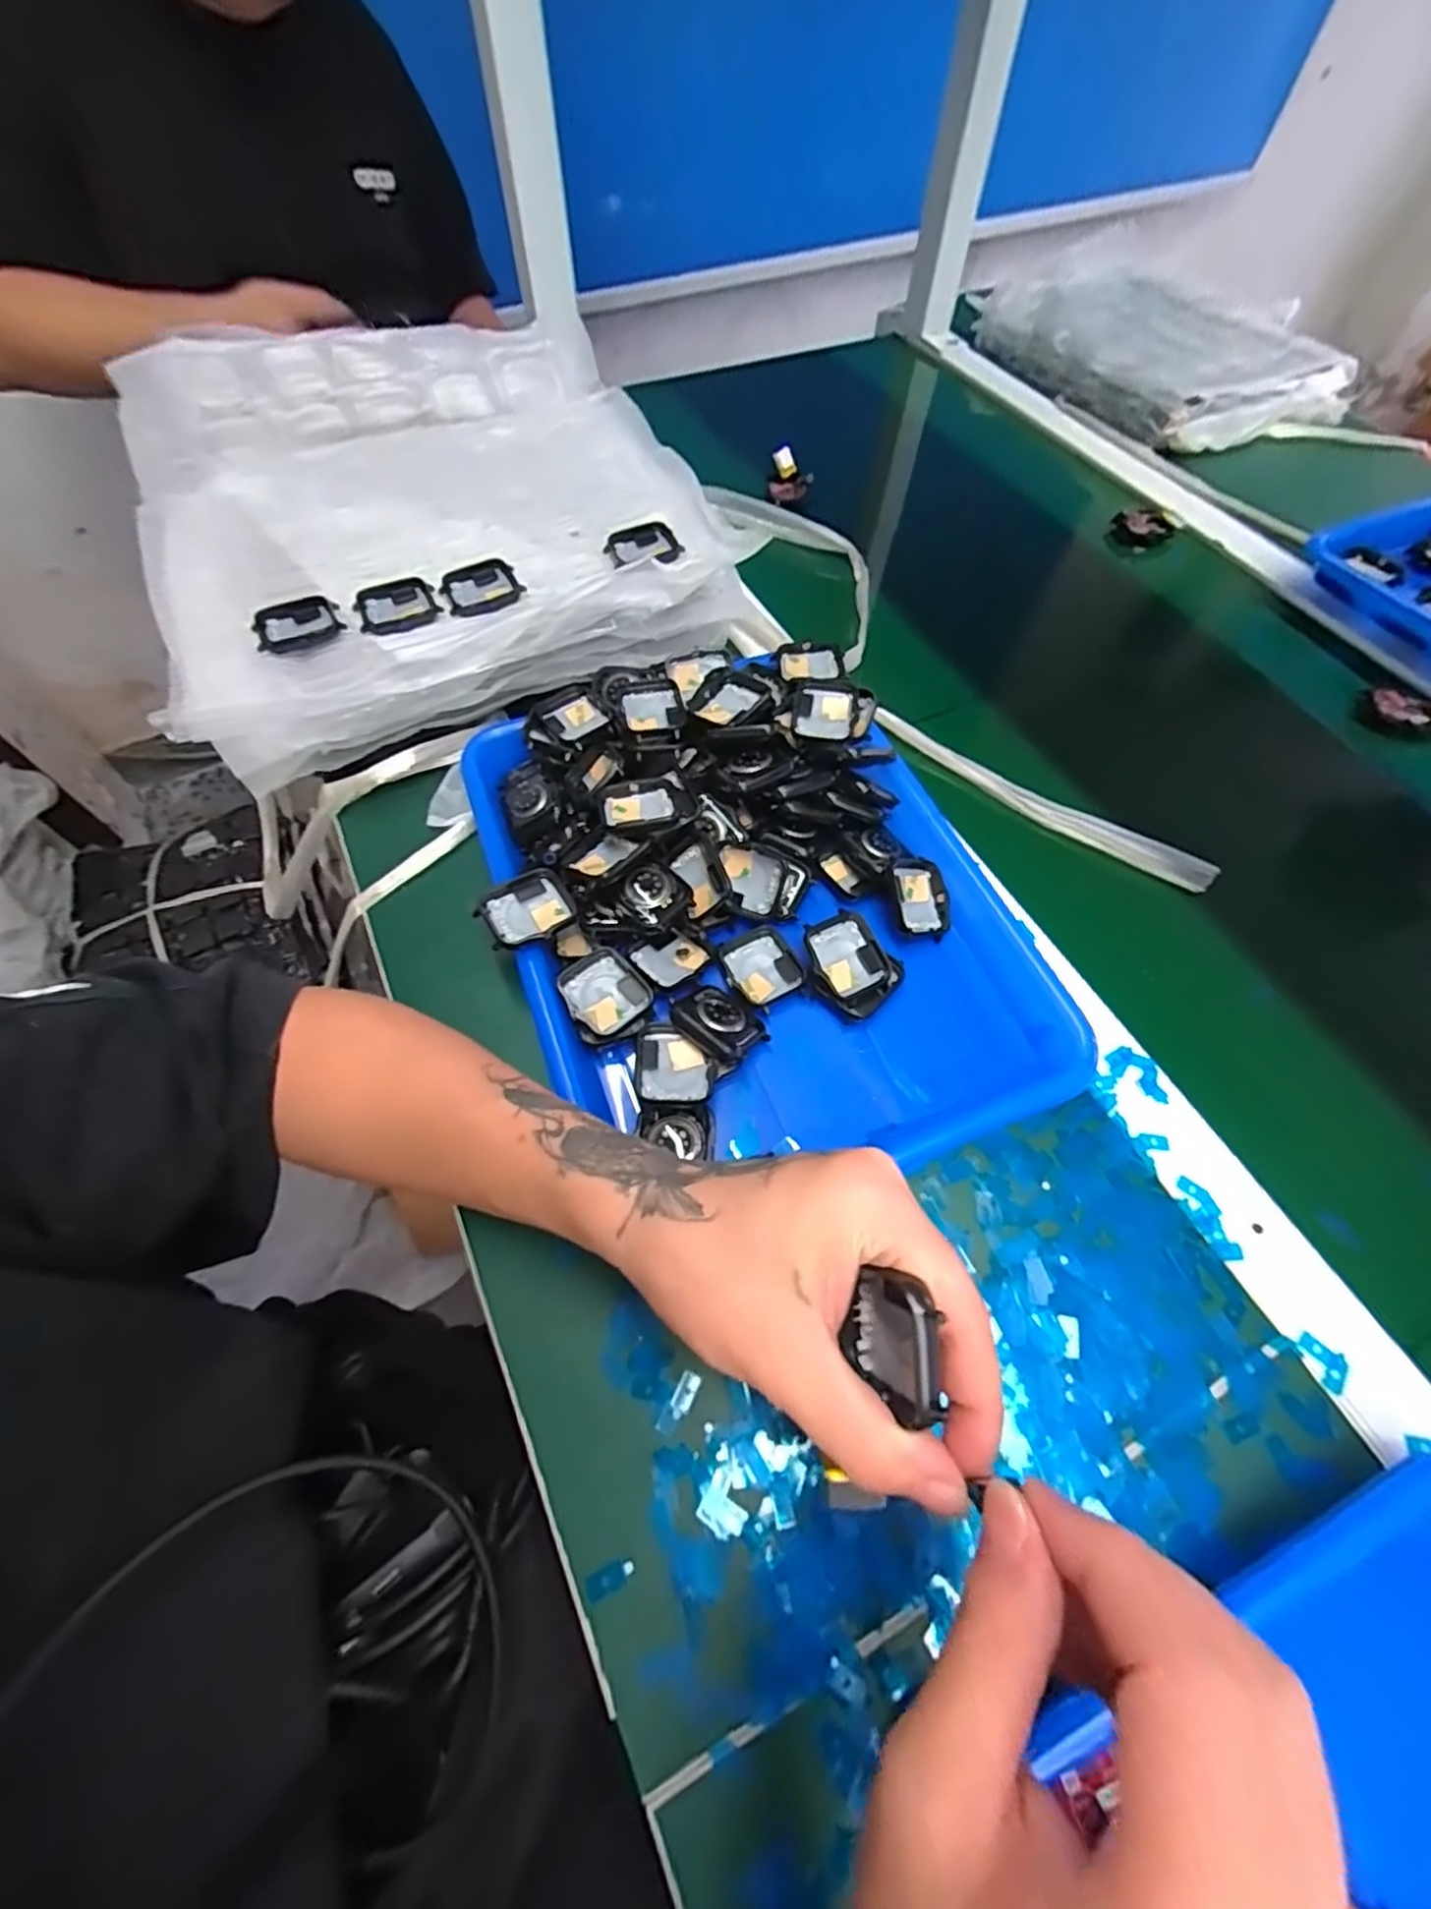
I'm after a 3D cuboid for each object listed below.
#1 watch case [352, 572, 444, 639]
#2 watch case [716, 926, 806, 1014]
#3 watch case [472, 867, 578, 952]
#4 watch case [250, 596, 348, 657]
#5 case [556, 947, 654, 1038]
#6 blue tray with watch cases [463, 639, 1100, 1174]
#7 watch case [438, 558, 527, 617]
[{"bbox_3d":[-0.198,-0.216,0.427,0.048,0.011,0.043,-29,64,-15],"label":"watch case"},{"bbox_3d":[0.025,0.008,0.368,0.038,0.008,0.044,-19,62,-10],"label":"watch case"},{"bbox_3d":[-0.096,-0.021,0.354,0.046,0.014,0.039,-30,64,-15],"label":"watch case"},{"bbox_3d":[-0.250,-0.197,0.409,0.049,0.012,0.036,-29,64,-15],"label":"watch case"},{"bbox_3d":[-0.056,0.019,0.350,0.039,0.009,0.043,-33,65,-17],"label":"case"},{"bbox_3d":[0.018,-0.037,0.376,0.262,0.058,0.328,-21,62,-11],"label":"blue tray with watch cases"},{"bbox_3d":[-0.149,-0.233,0.440,0.047,0.010,0.045,-29,64,-15],"label":"watch case"}]

